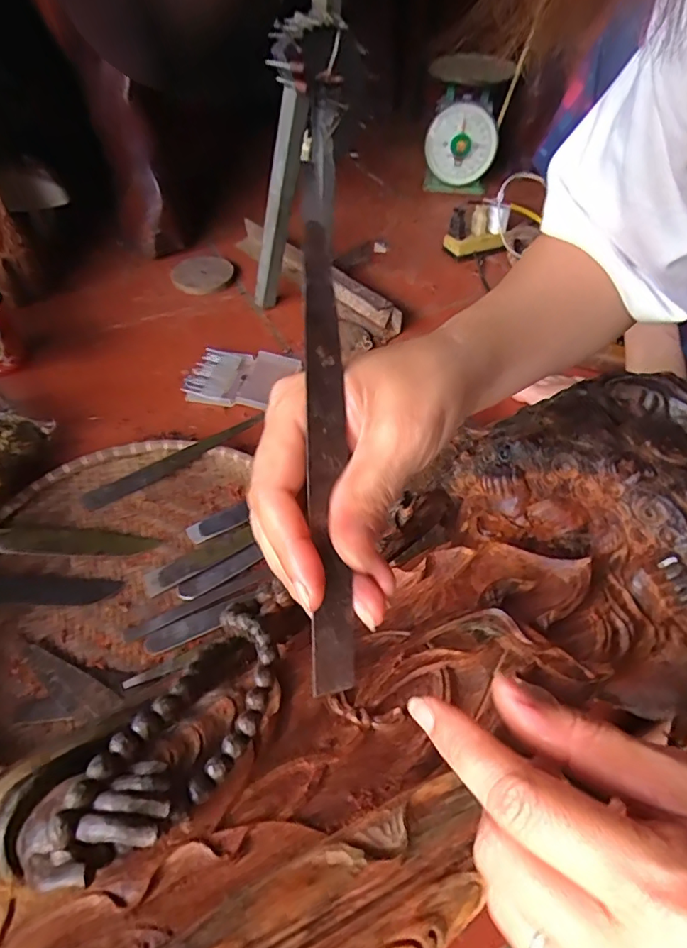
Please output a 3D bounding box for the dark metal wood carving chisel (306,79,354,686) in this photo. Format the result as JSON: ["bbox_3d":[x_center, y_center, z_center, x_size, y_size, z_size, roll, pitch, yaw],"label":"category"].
[{"bbox_3d":[-0.006,-0.034,0.196,0.014,0.008,0.220,-2,86,1],"label":"dark metal wood carving chisel"}]

